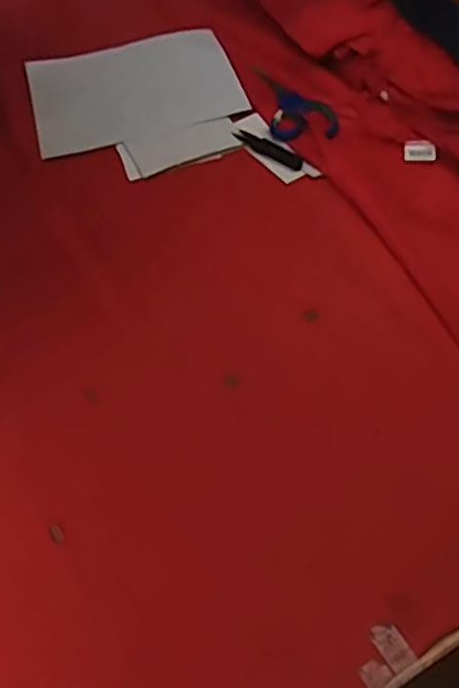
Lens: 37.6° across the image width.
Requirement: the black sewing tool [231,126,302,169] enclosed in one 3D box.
[{"bbox_3d":[0.044,-0.220,0.765,0.100,0.011,0.020,36,62,27],"label":"black sewing tool"}]

